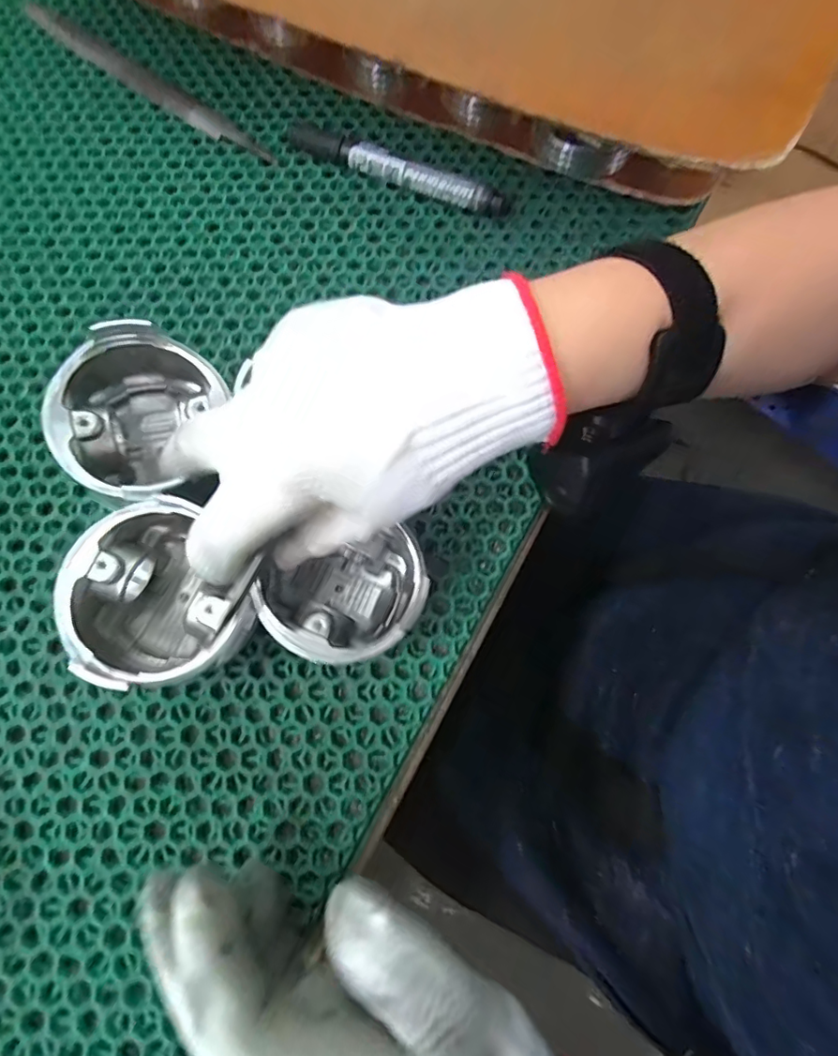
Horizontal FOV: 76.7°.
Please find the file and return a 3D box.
[{"bbox_3d":[-0.188,-0.307,0.363,0.228,0.004,0.021,36,78,9],"label":"file"}]

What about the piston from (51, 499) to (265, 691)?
[{"bbox_3d":[-0.103,0.029,0.221,0.072,0.056,0.068,0,75,0],"label":"piston"}]

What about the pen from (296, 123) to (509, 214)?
[{"bbox_3d":[-0.016,-0.222,0.328,0.144,0.019,0.015,22,76,5],"label":"pen"}]

